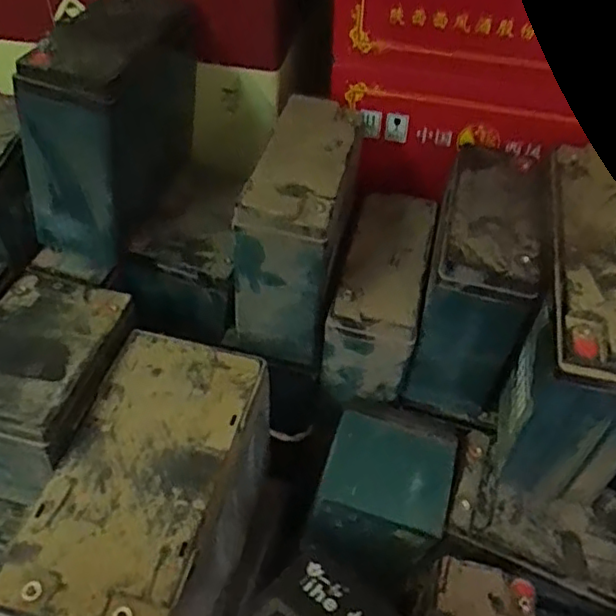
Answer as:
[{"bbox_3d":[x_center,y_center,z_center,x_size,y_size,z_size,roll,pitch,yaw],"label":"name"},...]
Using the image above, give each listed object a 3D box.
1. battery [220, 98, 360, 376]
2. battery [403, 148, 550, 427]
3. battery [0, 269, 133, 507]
[{"bbox_3d":[-0.011,-0.069,0.570,0.087,0.171,0.168,11,46,9],"label":"battery"},{"bbox_3d":[0.151,-0.022,0.572,0.086,0.173,0.177,13,46,11],"label":"battery"},{"bbox_3d":[-0.207,0.056,0.496,0.101,0.088,0.156,11,46,9],"label":"battery"}]

